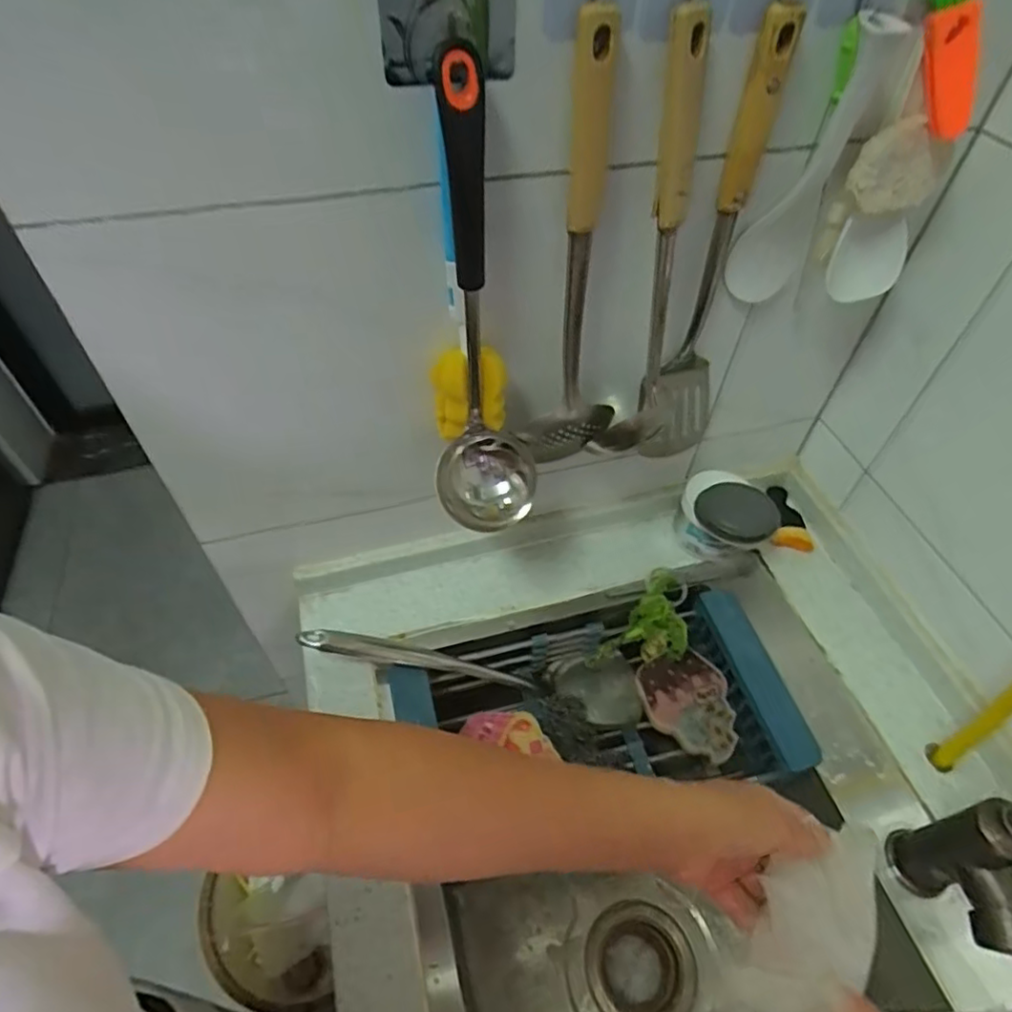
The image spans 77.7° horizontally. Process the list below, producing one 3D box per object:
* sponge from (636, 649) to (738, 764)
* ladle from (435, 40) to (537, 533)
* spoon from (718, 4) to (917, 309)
[{"bbox_3d":[0.192,0.211,0.660,0.082,0.022,0.111,-7,51,-7],"label":"sponge"},{"bbox_3d":[-0.015,-0.117,0.437,0.075,0.308,0.103,2,51,0],"label":"ladle"},{"bbox_3d":[0.226,-0.239,0.464,0.071,0.202,0.023,-12,61,-21],"label":"spoon"}]

